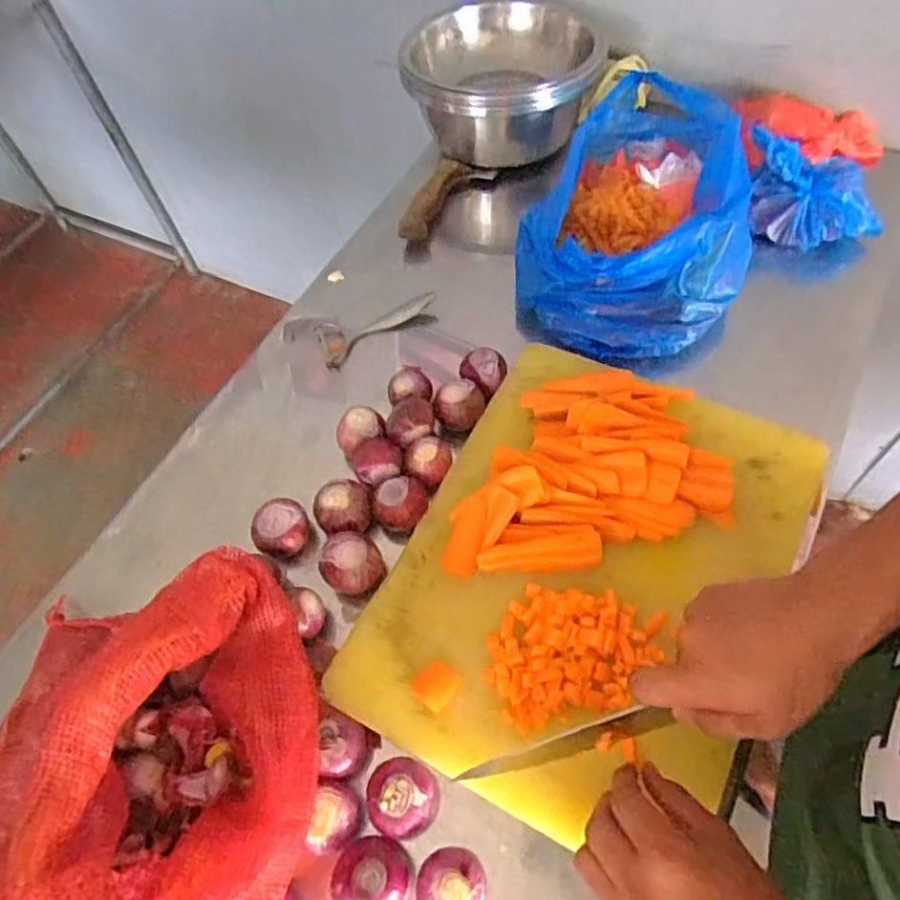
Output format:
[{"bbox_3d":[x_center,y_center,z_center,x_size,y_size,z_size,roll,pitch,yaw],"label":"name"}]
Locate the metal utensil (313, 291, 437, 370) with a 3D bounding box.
[{"bbox_3d":[-0.079,-0.137,0.743,0.138,0.022,0.047,-21,59,-5],"label":"metal utensil"}]

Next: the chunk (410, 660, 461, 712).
[{"bbox_3d":[-0.011,0.184,0.511,0.032,0.011,0.032,31,67,23],"label":"chunk"}]

